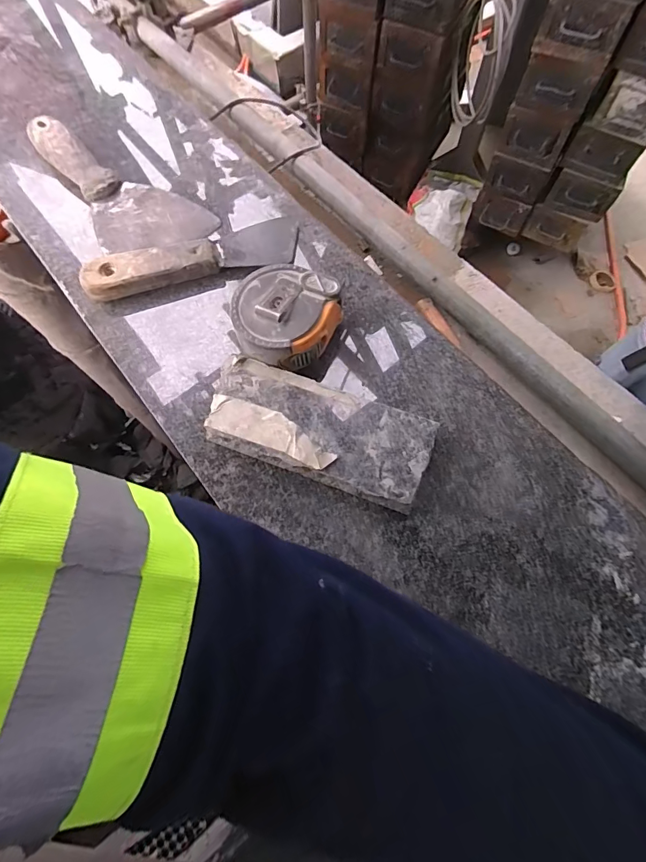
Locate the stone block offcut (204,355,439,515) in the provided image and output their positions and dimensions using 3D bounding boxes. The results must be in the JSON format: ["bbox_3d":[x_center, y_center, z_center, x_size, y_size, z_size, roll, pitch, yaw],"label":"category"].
[{"bbox_3d":[-0.004,0.000,0.265,0.144,0.016,0.058,20,71,8],"label":"stone block offcut"}]

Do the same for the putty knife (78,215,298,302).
[{"bbox_3d":[-0.101,-0.139,0.319,0.168,0.017,0.038,-17,70,-6],"label":"putty knife"}]

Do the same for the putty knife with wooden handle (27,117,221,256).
[{"bbox_3d":[-0.176,-0.216,0.345,0.087,0.025,0.172,-37,73,-12],"label":"putty knife with wooden handle"}]

